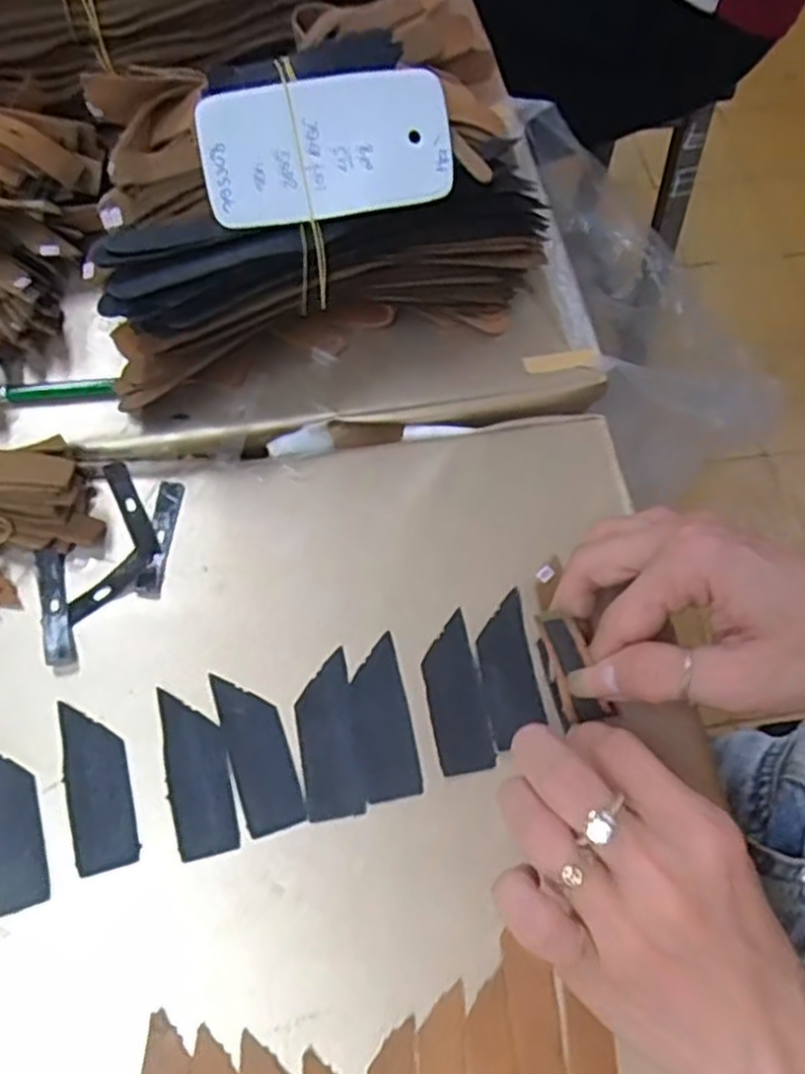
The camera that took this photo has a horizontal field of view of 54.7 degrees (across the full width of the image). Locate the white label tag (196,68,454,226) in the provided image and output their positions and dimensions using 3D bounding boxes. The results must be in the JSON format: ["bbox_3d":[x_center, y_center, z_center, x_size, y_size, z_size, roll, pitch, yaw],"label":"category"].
[{"bbox_3d":[-0.031,-0.164,0.328,0.103,0.004,0.051,-10,105,-7],"label":"white label tag"}]

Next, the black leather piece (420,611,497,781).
[{"bbox_3d":[0.021,0.064,0.321,0.022,0.004,0.063,-8,65,-8],"label":"black leather piece"}]

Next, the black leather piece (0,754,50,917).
[{"bbox_3d":[-0.150,0.107,0.294,0.023,0.004,0.063,-16,66,-11],"label":"black leather piece"}]

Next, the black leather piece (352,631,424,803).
[{"bbox_3d":[-0.008,0.073,0.317,0.022,0.004,0.063,-7,65,-7],"label":"black leather piece"}]

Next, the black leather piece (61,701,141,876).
[{"bbox_3d":[-0.118,0.095,0.300,0.024,0.004,0.063,-14,66,-10],"label":"black leather piece"}]

